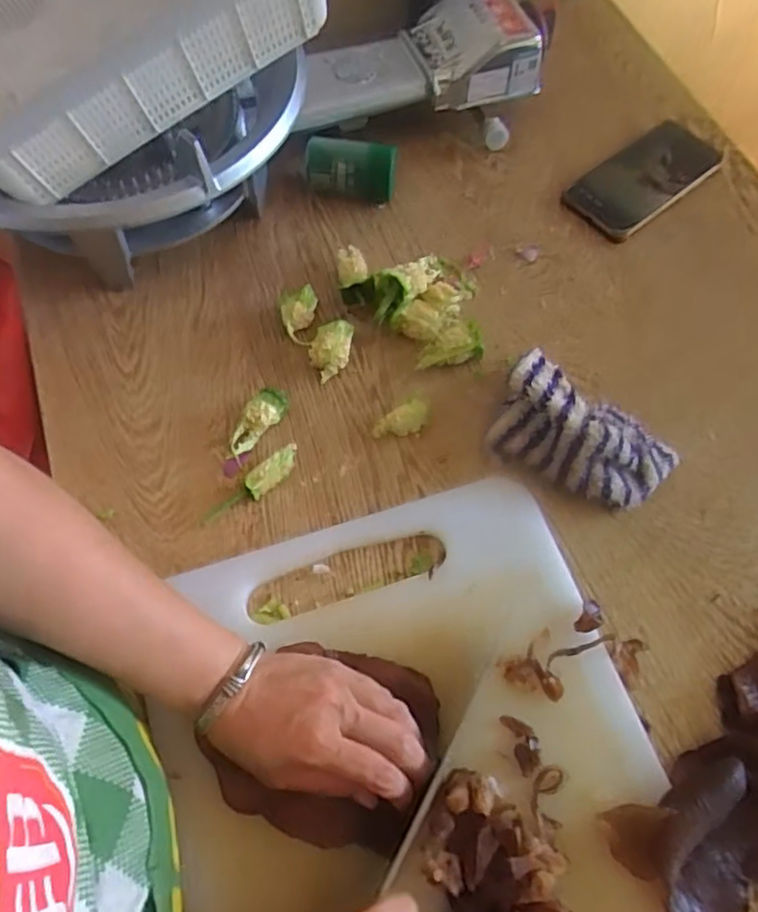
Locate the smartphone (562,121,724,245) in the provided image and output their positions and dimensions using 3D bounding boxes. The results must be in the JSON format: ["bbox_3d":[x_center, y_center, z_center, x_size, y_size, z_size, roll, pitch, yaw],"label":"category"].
[{"bbox_3d":[0.266,-0.278,0.664,0.165,0.018,0.077,-37,68,-17],"label":"smartphone"}]

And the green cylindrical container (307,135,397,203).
[{"bbox_3d":[-0.027,-0.270,0.636,0.086,0.051,0.044,23,65,12],"label":"green cylindrical container"}]

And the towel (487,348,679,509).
[{"bbox_3d":[0.153,-0.015,0.506,0.132,0.056,0.082,34,68,16],"label":"towel"}]

